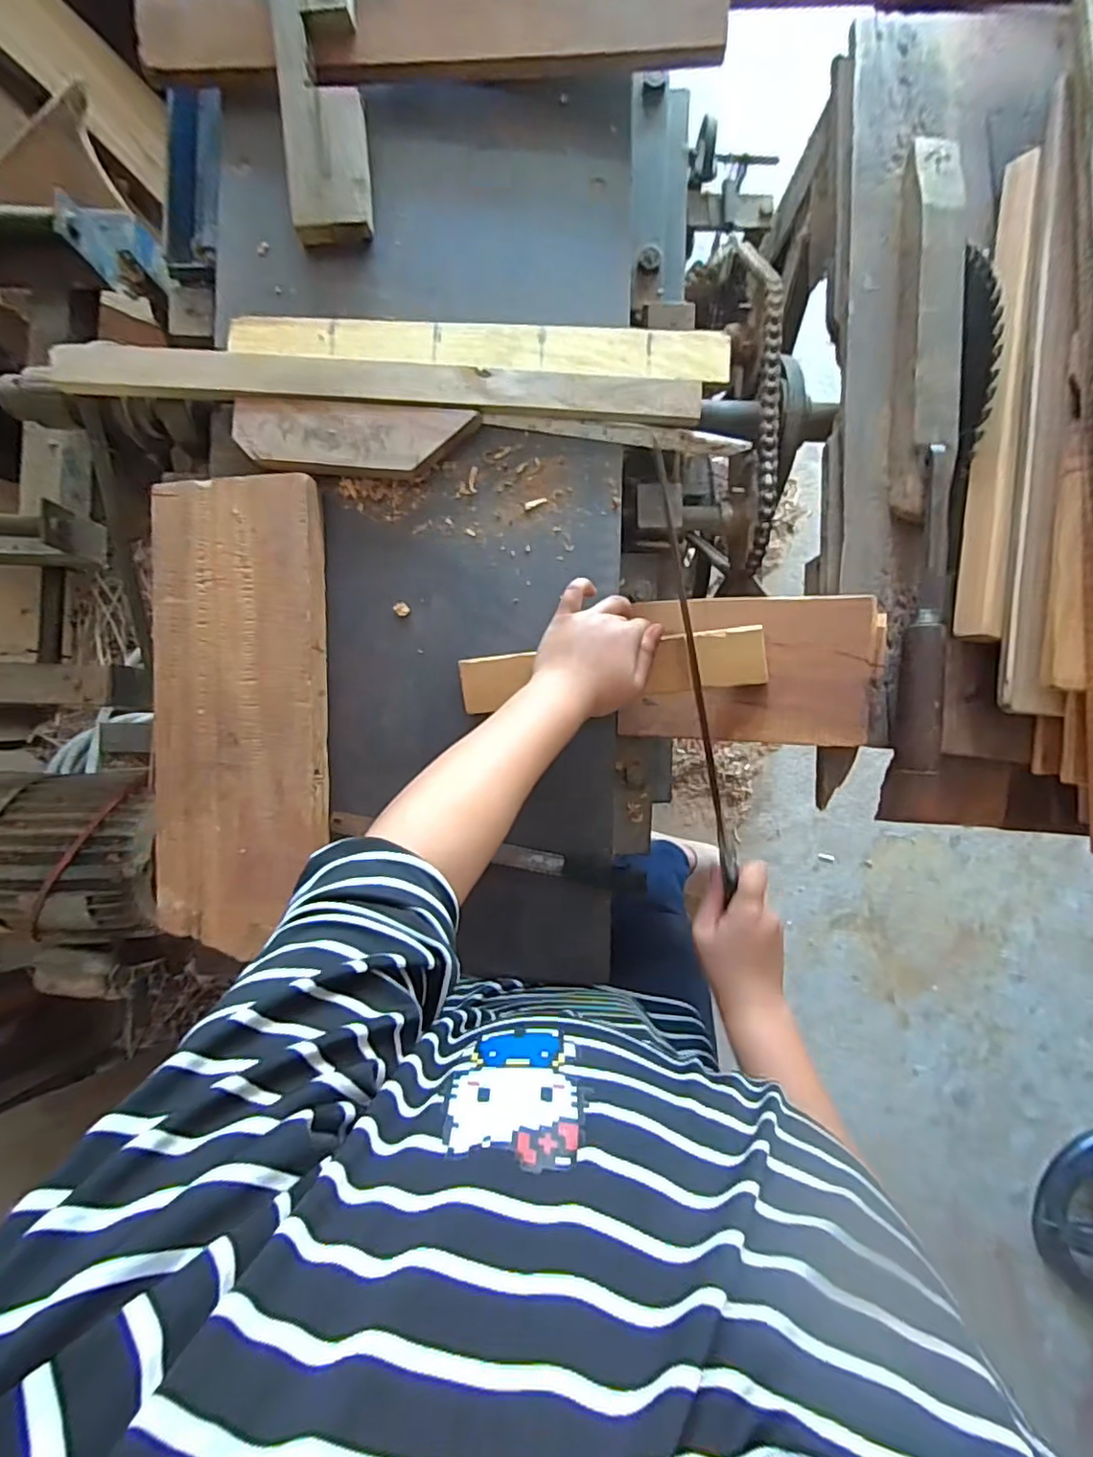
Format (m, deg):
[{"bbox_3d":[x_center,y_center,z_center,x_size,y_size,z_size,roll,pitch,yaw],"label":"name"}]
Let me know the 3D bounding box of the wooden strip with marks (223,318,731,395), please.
[{"bbox_3d":[-0.062,-0.361,0.566,0.463,0.015,0.053,4,90,1],"label":"wooden strip with marks"}]

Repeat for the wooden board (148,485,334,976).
[{"bbox_3d":[-0.275,-0.018,0.544,0.139,0.036,0.401,0,90,1],"label":"wooden board"}]

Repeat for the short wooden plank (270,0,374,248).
[{"bbox_3d":[-0.207,-0.615,0.540,0.072,0.023,0.313,-3,101,-2],"label":"short wooden plank"}]

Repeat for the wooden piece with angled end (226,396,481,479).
[{"bbox_3d":[-0.178,-0.268,0.562,0.216,0.021,0.062,3,90,1],"label":"wooden piece with angled end"}]

